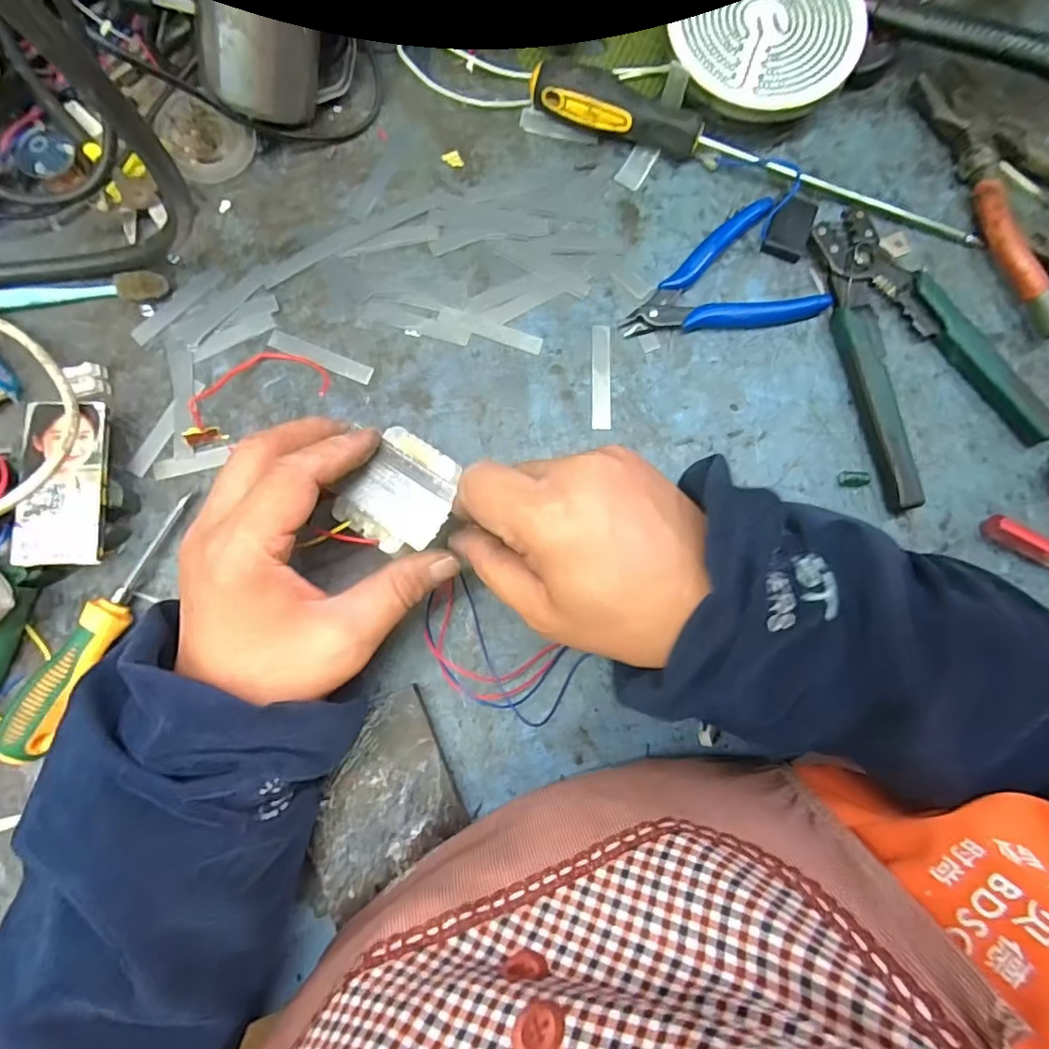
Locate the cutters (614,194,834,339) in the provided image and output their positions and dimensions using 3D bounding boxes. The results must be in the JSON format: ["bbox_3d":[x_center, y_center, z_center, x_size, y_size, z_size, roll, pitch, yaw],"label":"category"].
[{"bbox_3d":[0.119,-0.141,0.358,0.118,0.015,0.079,-30,83,-6],"label":"cutters"}]

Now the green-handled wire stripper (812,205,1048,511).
[{"bbox_3d":[0.248,-0.109,0.356,0.105,0.016,0.180,-13,82,-4],"label":"green-handled wire stripper"}]

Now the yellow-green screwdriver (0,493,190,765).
[{"bbox_3d":[-0.225,0.054,0.313,0.024,0.029,0.148,26,82,2],"label":"yellow-green screwdriver"}]

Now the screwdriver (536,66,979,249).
[{"bbox_3d":[0.147,-0.233,0.365,0.294,0.033,0.028,16,81,1],"label":"screwdriver"}]

